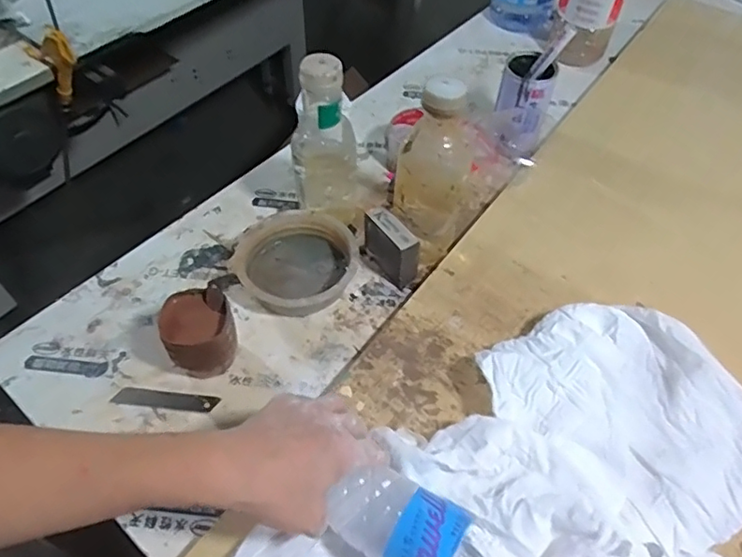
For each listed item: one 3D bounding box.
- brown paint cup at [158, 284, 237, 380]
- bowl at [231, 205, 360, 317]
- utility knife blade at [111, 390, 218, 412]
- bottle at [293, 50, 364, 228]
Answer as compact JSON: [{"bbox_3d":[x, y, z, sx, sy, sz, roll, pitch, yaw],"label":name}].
[{"bbox_3d":[-0.163,0.054,0.549,0.063,0.069,0.066,1,54,-2],"label":"brown paint cup"},{"bbox_3d":[-0.079,-0.018,0.624,0.123,0.037,0.118,1,54,-2],"label":"bowl"},{"bbox_3d":[-0.194,0.116,0.544,0.098,0.005,0.014,5,62,4],"label":"utility knife blade"},{"bbox_3d":[-0.044,-0.141,0.612,0.069,0.205,0.055,0,54,-2],"label":"bottle"}]

